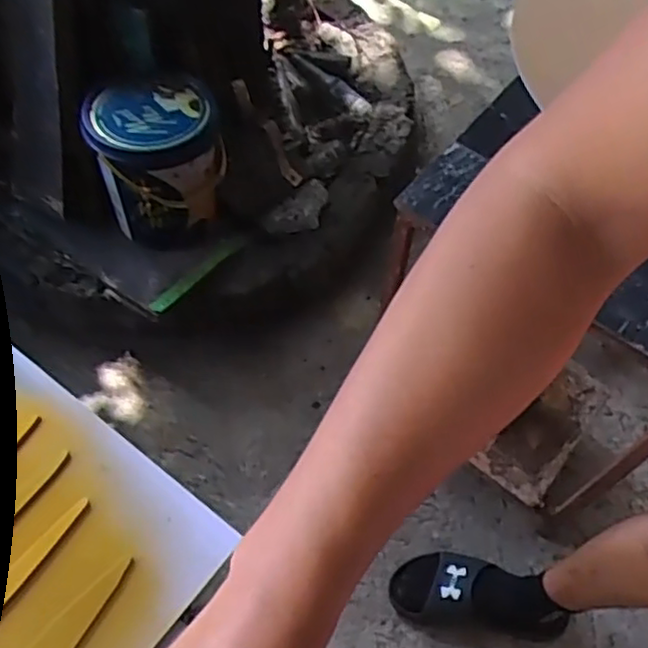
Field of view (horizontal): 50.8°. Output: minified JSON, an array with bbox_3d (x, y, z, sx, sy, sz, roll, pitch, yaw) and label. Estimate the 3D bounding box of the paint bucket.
[{"bbox_3d":[-0.294,-0.298,1.249,0.217,0.240,0.238,1,61,-2],"label":"paint bucket"}]

